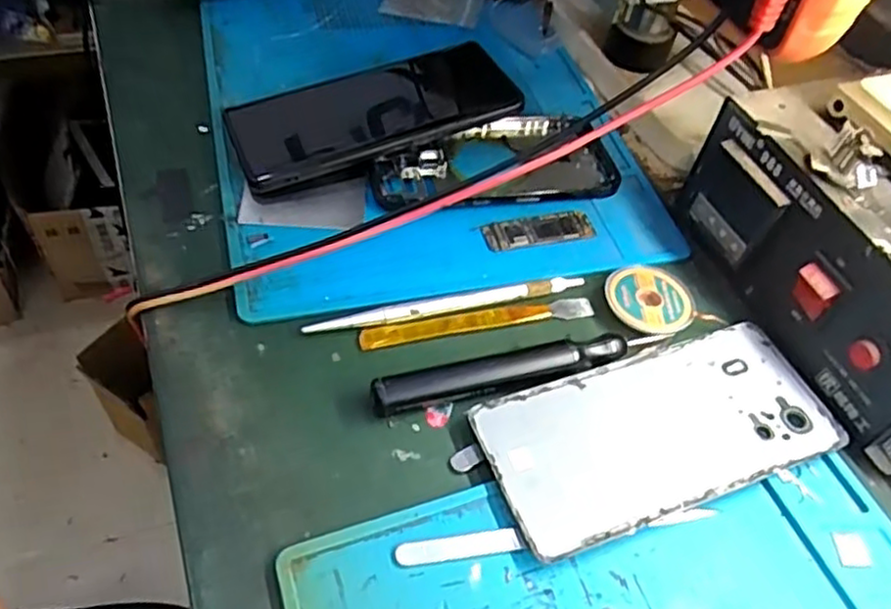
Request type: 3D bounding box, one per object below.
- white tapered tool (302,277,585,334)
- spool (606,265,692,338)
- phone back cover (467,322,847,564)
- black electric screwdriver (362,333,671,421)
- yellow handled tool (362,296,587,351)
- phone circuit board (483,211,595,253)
[{"bbox_3d":[0.003,-0.001,0.349,0.143,0.005,0.009,-10,53,-14],"label":"white tapered tool"},{"bbox_3d":[0.106,-0.002,0.359,0.045,0.007,0.043,-26,58,-25],"label":"spool"},{"bbox_3d":[0.097,0.056,0.314,0.160,0.007,0.072,-14,54,-17],"label":"phone back cover"},{"bbox_3d":[0.036,0.030,0.323,0.140,0.012,0.018,-12,53,-15],"label":"black electric screwdriver"},{"bbox_3d":[0.017,0.009,0.349,0.121,0.008,0.012,-10,53,-14],"label":"yellow handled tool"},{"bbox_3d":[0.052,-0.042,0.387,0.062,0.004,0.021,-11,53,-14],"label":"phone circuit board"}]

